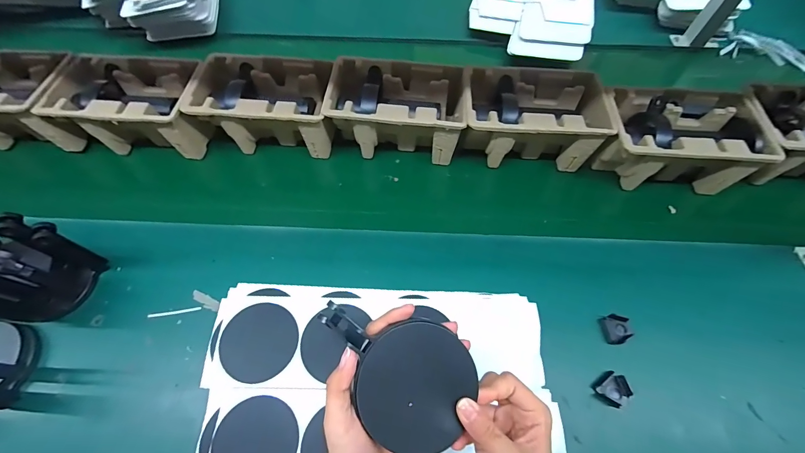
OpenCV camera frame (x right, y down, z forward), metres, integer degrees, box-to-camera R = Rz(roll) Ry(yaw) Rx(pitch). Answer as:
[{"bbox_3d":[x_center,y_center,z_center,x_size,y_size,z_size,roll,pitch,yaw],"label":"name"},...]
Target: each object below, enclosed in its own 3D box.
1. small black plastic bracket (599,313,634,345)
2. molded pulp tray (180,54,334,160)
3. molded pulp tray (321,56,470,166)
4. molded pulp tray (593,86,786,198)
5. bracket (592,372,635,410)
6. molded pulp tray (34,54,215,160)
[{"bbox_3d":[0.288,0.138,0.452,0.034,0.015,0.037,0,56,0],"label":"small black plastic bracket"},{"bbox_3d":[-0.235,-0.211,0.596,0.225,0.104,0.147,5,60,1],"label":"molded pulp tray"},{"bbox_3d":[-0.011,-0.195,0.585,0.225,0.102,0.145,2,60,0],"label":"molded pulp tray"},{"bbox_3d":[0.437,-0.137,0.558,0.229,0.101,0.146,6,60,2],"label":"molded pulp tray"},{"bbox_3d":[0.259,0.200,0.415,0.036,0.012,0.034,-32,62,-19],"label":"bracket"},{"bbox_3d":[-0.450,-0.204,0.590,0.232,0.106,0.149,6,60,2],"label":"molded pulp tray"}]

